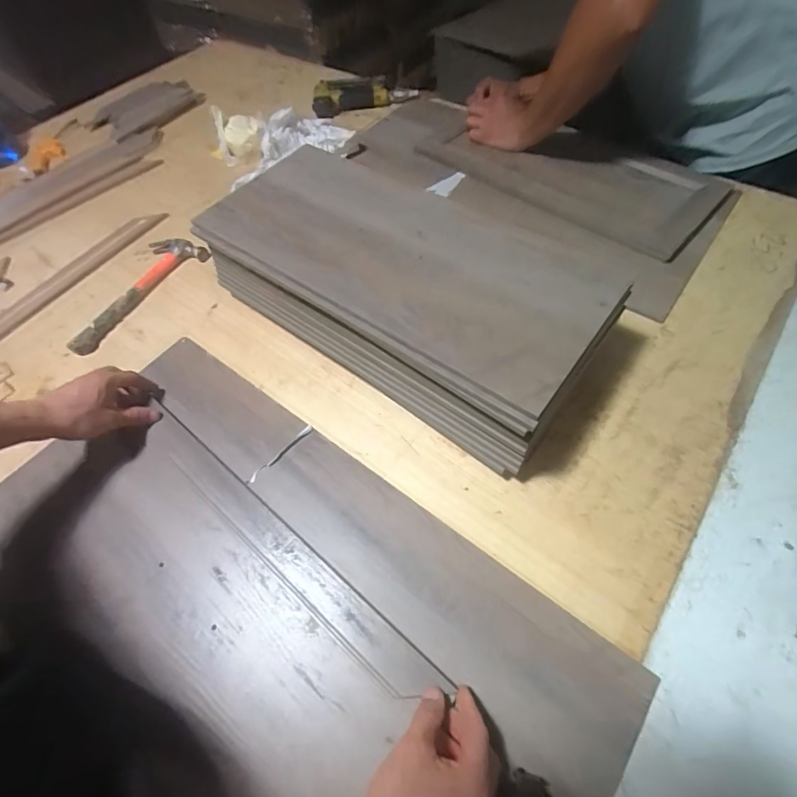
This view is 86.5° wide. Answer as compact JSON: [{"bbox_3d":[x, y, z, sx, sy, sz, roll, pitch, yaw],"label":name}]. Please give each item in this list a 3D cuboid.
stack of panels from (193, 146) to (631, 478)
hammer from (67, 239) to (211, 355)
[{"bbox_3d":[0.000,-0.150,0.592,0.522,0.148,0.236,34,65,22],"label":"stack of panels"},{"bbox_3d":[-0.440,-0.180,0.696,0.094,0.030,0.254,31,64,20],"label":"hammer"}]

